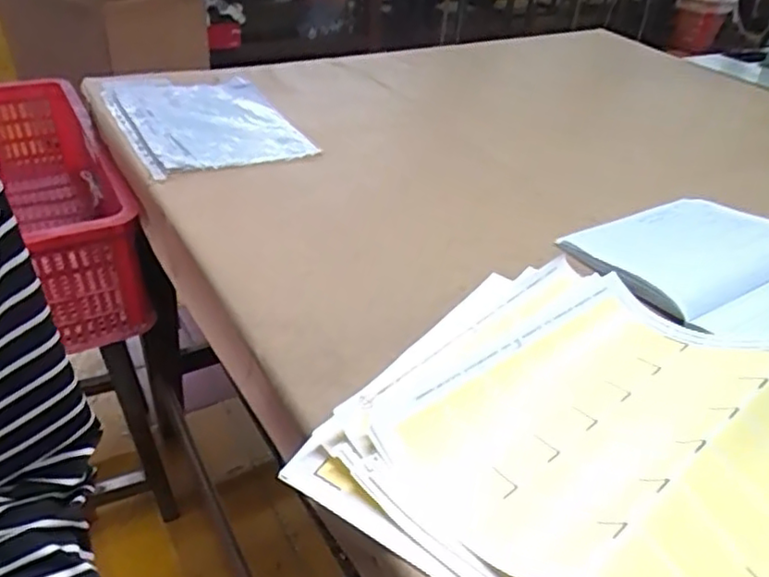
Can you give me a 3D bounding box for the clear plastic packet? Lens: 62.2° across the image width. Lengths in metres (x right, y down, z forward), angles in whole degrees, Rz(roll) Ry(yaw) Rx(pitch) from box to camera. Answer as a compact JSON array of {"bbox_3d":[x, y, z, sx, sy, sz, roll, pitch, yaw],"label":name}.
[{"bbox_3d":[-0.260,-0.245,0.914,0.214,0.018,0.322,-17,41,-27],"label":"clear plastic packet"}]

